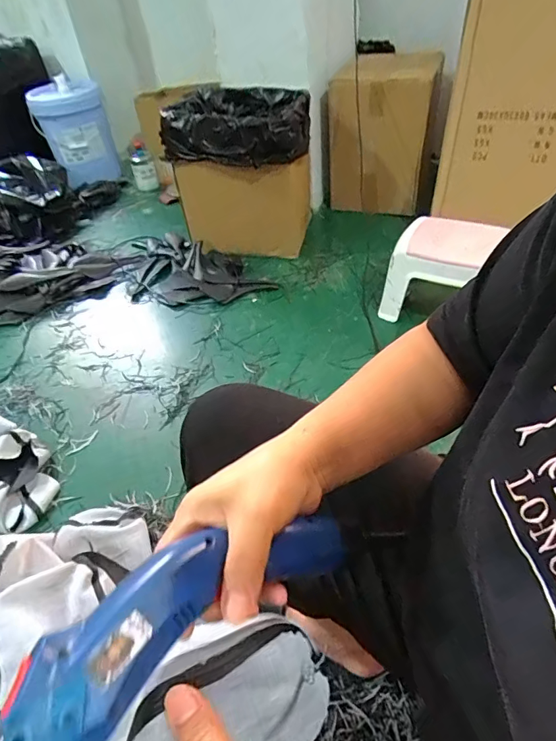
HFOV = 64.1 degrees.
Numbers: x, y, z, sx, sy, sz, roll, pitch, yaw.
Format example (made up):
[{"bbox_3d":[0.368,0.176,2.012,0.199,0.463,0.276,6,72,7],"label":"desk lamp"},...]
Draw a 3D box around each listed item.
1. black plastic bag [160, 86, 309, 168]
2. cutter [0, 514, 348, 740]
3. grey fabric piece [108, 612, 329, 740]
[{"bbox_3d":[-0.112,-0.796,1.403,0.413,0.115,0.463,2,45,9],"label":"black plastic bag"},{"bbox_3d":[-0.052,0.128,0.238,0.203,0.035,0.062,-18,45,-39],"label":"cutter"},{"bbox_3d":[-0.032,0.184,0.238,0.122,0.042,0.069,-26,50,-21],"label":"grey fabric piece"}]

